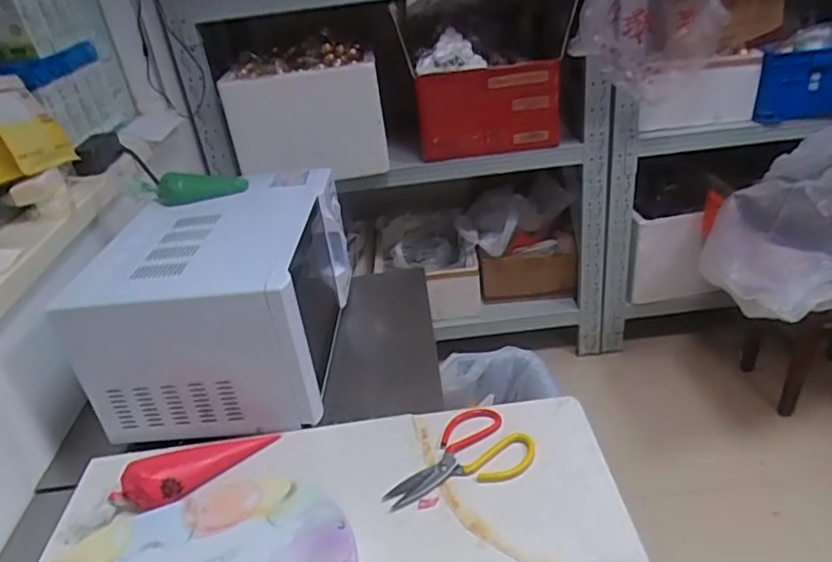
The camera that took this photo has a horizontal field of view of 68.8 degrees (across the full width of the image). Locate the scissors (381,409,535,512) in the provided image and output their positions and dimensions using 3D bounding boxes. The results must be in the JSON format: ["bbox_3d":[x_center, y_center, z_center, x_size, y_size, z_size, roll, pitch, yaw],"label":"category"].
[{"bbox_3d":[0.049,0.236,0.814,0.207,0.008,0.123,-18,32,-17],"label":"scissors"}]

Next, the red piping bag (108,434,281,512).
[{"bbox_3d":[-0.294,0.252,0.824,0.221,0.046,0.075,-19,33,-20],"label":"red piping bag"}]

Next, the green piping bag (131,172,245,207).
[{"bbox_3d":[-0.388,-0.161,1.034,0.188,0.045,0.044,-2,31,8],"label":"green piping bag"}]

